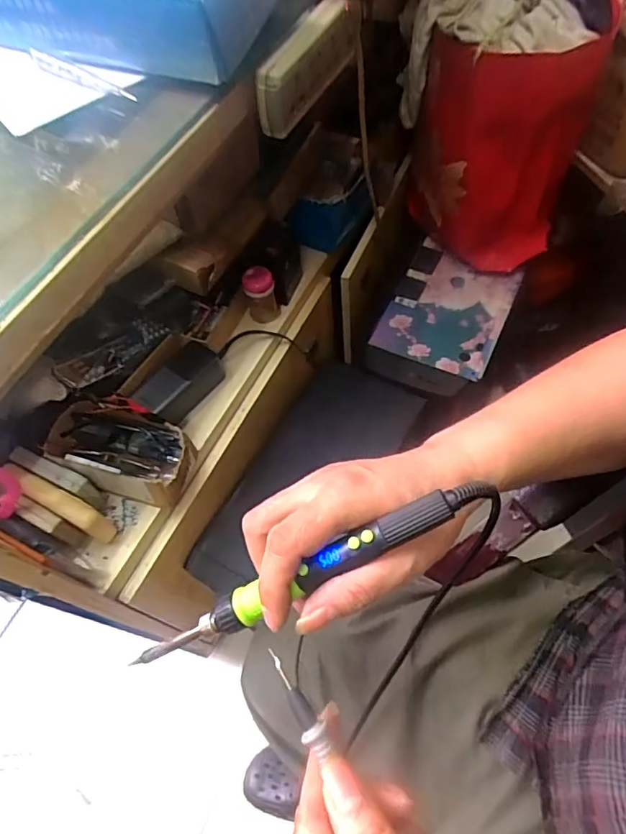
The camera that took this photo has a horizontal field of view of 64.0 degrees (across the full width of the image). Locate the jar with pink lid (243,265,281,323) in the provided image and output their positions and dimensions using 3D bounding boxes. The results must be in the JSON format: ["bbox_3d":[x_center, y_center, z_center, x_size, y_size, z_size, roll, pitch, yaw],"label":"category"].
[{"bbox_3d":[-0.078,-0.181,0.743,0.049,0.080,0.045,-2,61,3],"label":"jar with pink lid"}]

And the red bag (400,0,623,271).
[{"bbox_3d":[0.281,-0.451,0.798,0.260,0.395,0.224,-23,62,-9],"label":"red bag"}]

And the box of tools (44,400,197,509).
[{"bbox_3d":[-0.232,0.041,0.614,0.176,0.073,0.092,16,63,12],"label":"box of tools"}]

